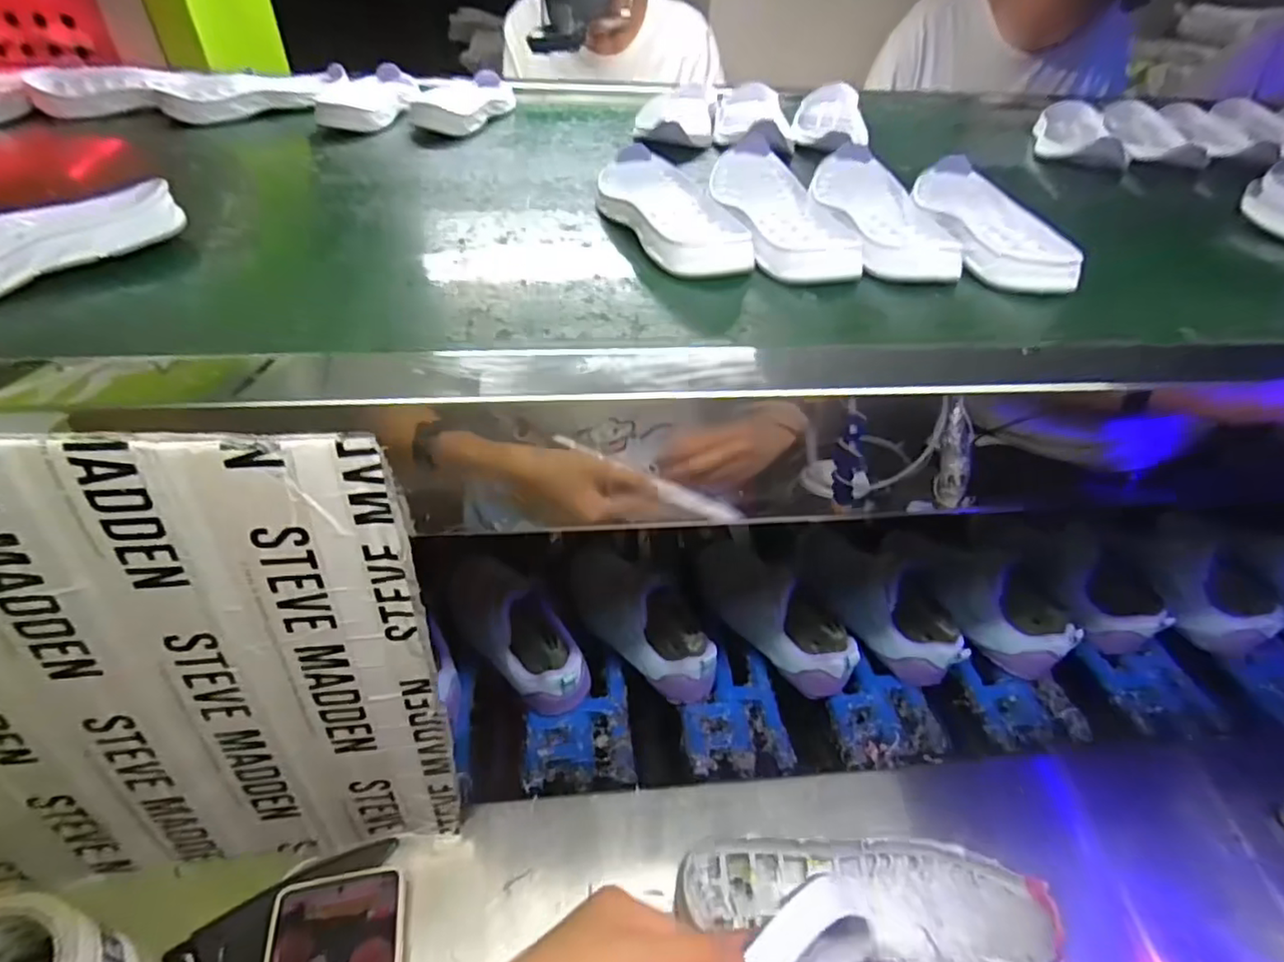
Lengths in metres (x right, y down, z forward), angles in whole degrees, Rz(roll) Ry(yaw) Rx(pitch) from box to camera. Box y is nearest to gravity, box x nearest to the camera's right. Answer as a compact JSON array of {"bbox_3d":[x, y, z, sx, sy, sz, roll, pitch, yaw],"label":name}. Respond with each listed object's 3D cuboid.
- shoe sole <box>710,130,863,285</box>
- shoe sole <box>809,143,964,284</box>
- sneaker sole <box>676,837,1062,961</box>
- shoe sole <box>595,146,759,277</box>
[{"bbox_3d":[0.100,-0.209,0.466,0.073,0.035,0.199,-4,42,-10],"label":"shoe sole"},{"bbox_3d":[0.178,-0.209,0.477,0.075,0.033,0.192,1,42,-4],"label":"shoe sole"},{"bbox_3d":[0.147,0.281,0.416,0.239,0.025,0.085,5,42,1],"label":"sneaker sole"},{"bbox_3d":[0.014,-0.205,0.465,0.075,0.024,0.193,-9,43,-14],"label":"shoe sole"}]

